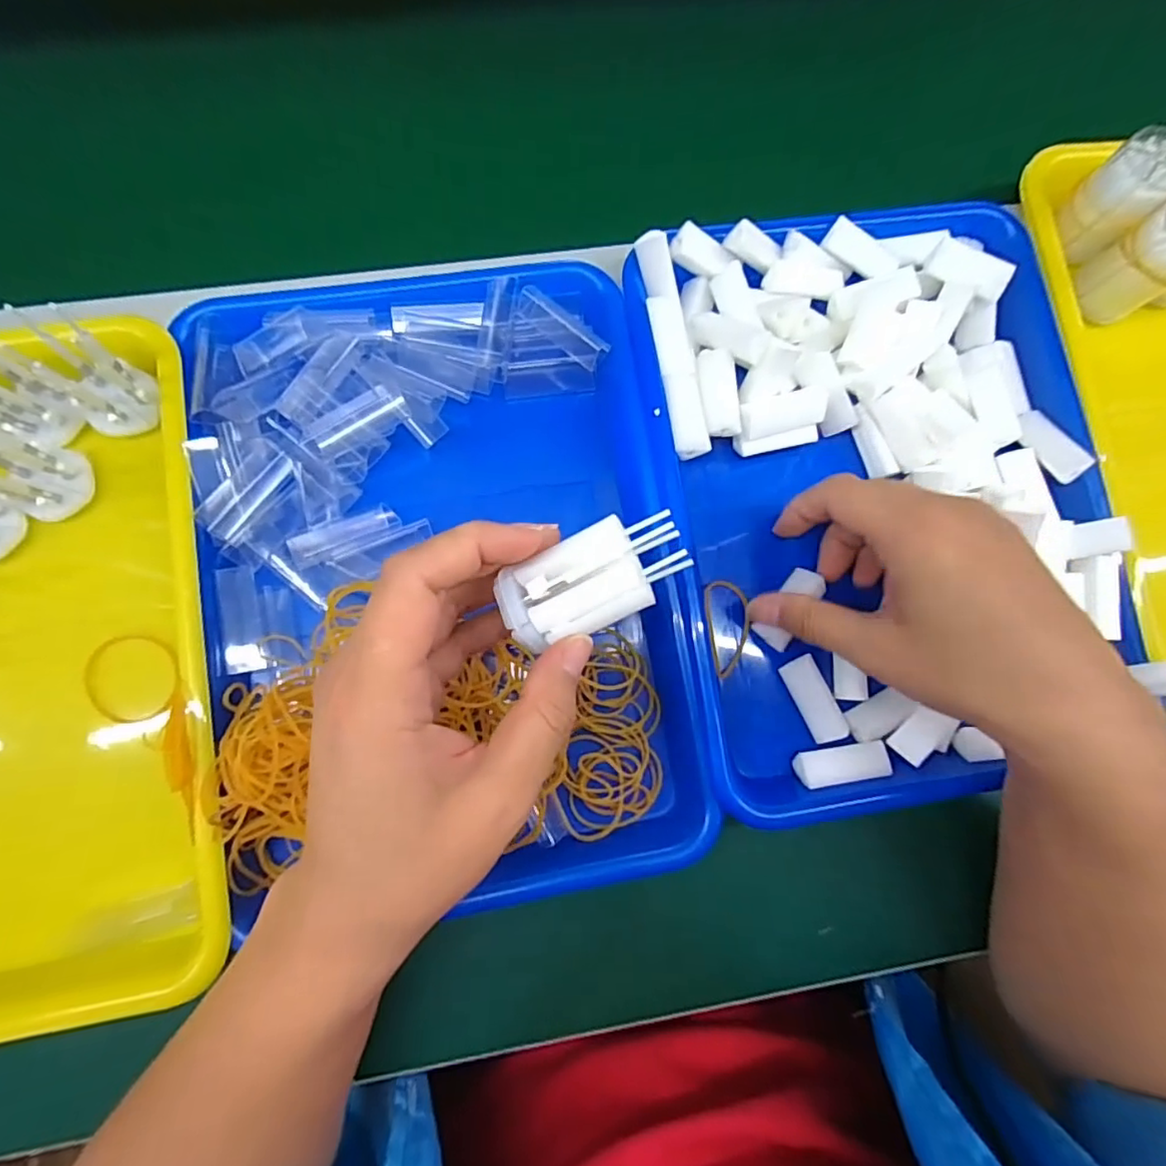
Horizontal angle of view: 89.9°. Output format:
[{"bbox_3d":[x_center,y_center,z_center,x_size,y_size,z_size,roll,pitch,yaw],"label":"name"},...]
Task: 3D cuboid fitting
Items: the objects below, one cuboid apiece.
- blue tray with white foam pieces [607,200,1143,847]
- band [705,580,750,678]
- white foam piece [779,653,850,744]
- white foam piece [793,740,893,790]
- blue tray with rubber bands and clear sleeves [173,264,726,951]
[{"bbox_3d":[0.165,-0.048,0.334,0.241,0.061,0.315,-8,82,-4],"label":"blue tray with white foam pieces"},{"bbox_3d":[0.080,0.025,0.324,0.029,0.005,0.053,1,81,-23],"label":"band"},{"bbox_3d":[0.127,0.063,0.320,0.021,0.007,0.046,-25,83,-6],"label":"white foam piece"},{"bbox_3d":[0.137,0.097,0.310,0.047,0.012,0.019,-9,60,-2],"label":"white foam piece"},{"bbox_3d":[-0.068,-0.005,0.300,0.240,0.038,0.325,-10,82,-4],"label":"blue tray with rubber bands and clear sleeves"}]

